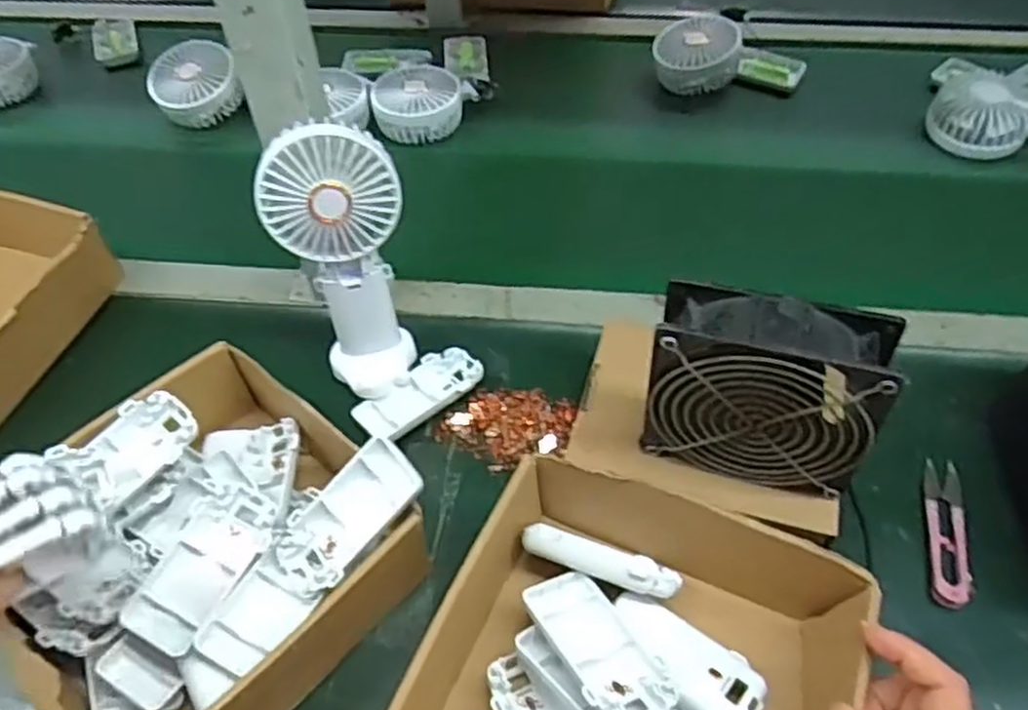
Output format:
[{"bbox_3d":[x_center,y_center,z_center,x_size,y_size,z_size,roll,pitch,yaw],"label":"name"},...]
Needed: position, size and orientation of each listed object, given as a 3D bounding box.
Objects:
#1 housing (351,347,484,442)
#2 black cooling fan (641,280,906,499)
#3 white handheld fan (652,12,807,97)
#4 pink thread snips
[{"bbox_3d":[-0.068,0.028,0.561,0.095,0.016,0.048,-37,60,-24],"label":"housing"},{"bbox_3d":[0.138,0.020,0.427,0.118,0.117,0.049,17,54,14],"label":"black cooling fan"},{"bbox_3d":[0.229,-0.319,0.816,0.155,0.072,0.072,-3,52,-1],"label":"white handheld fan"},{"bbox_3d":[0.277,0.110,0.486,0.023,0.009,0.105,12,53,10],"label":"pink thread snips"}]

